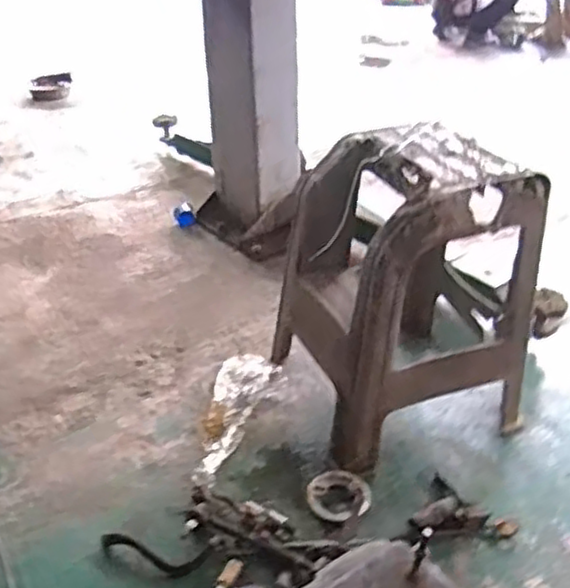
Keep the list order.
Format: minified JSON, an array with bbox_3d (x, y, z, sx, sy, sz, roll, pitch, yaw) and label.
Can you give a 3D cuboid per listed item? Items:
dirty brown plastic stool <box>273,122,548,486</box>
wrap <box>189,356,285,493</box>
[{"bbox_3d":[0.252,-0.002,1.528,0.419,0.608,0.430,-14,37,-20],"label":"dirty brown plastic stool"},{"bbox_3d":[-0.148,0.274,1.641,0.171,0.045,0.435,15,37,20],"label":"wrap"}]

